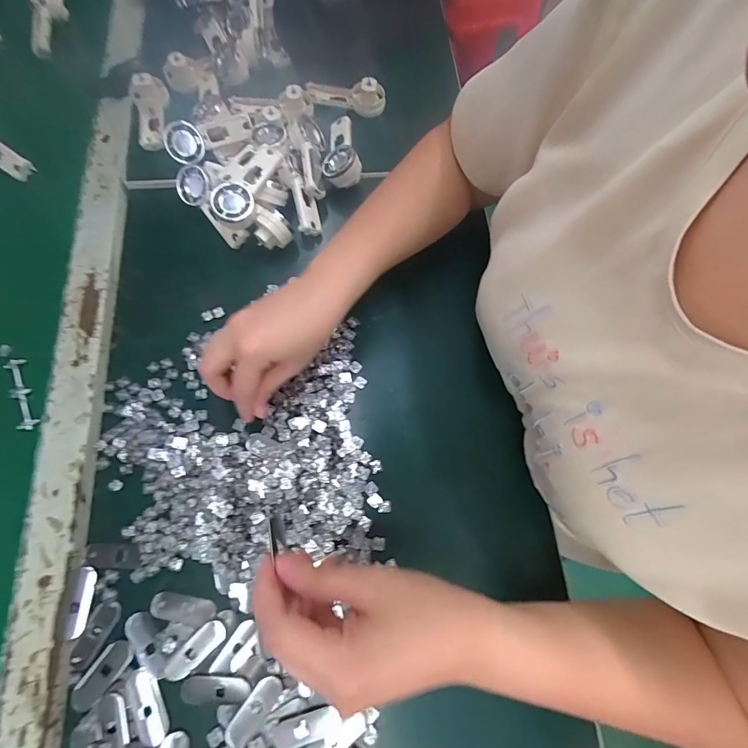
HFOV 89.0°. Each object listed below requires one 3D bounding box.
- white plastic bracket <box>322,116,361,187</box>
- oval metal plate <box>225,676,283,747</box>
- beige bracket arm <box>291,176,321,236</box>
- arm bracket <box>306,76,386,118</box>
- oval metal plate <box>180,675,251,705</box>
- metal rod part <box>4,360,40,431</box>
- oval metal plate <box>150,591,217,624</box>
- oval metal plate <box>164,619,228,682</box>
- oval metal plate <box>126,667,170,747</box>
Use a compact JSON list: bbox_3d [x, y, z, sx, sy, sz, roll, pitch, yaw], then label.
[{"bbox_3d":[-0.039,-0.259,0.431,0.041,0.023,0.100,-5,72,-4],"label":"white plastic bracket"},{"bbox_3d":[-0.090,0.251,0.284,0.020,0.004,0.050,39,74,10],"label":"oval metal plate"},{"bbox_3d":[-0.075,-0.181,0.412,0.025,0.020,0.061,-18,93,-8],"label":"beige bracket arm"},{"bbox_3d":[-0.033,-0.342,0.465,0.093,0.030,0.031,13,72,2],"label":"arm bracket"},{"bbox_3d":[-0.120,0.239,0.287,0.051,0.004,0.017,3,71,-1],"label":"oval metal plate"},{"bbox_3d":[-0.335,0.017,0.362,0.016,0.009,0.075,-25,74,-10],"label":"metal rod part"},{"bbox_3d":[-0.153,0.187,0.302,0.051,0.004,0.018,11,71,1],"label":"oval metal plate"},{"bbox_3d":[-0.138,0.214,0.294,0.051,0.004,0.018,-41,78,-14],"label":"oval metal plate"},{"bbox_3d":[-0.171,0.250,0.286,0.021,0.004,0.051,-30,75,-11],"label":"oval metal plate"}]

